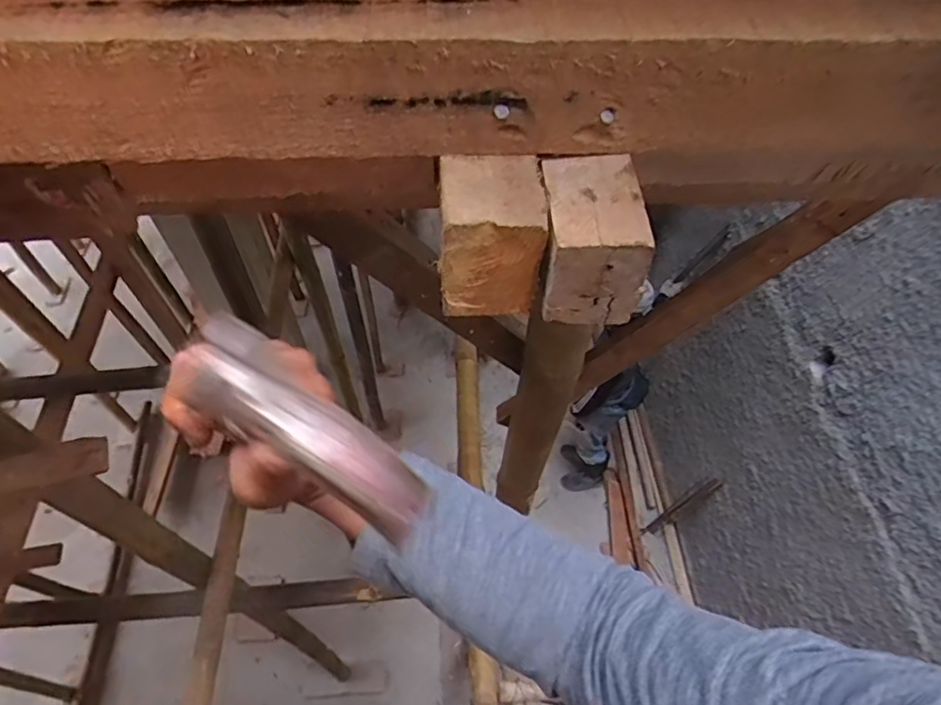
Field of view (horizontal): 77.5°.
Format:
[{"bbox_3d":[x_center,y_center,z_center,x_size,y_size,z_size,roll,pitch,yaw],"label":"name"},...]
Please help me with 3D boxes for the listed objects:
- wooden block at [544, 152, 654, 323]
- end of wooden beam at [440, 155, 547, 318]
[{"bbox_3d":[0.061,-0.057,0.309,0.047,0.066,0.060,-1,57,-3],"label":"wooden block"},{"bbox_3d":[0.011,-0.060,0.304,0.051,0.062,0.055,0,57,-2],"label":"end of wooden beam"}]

